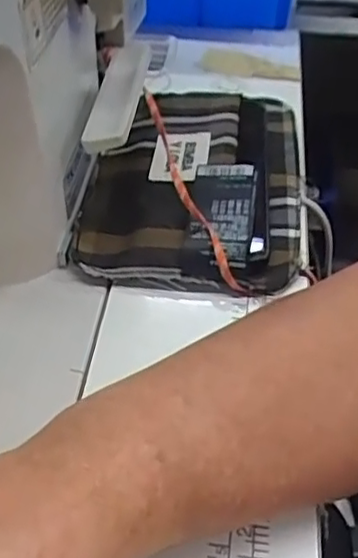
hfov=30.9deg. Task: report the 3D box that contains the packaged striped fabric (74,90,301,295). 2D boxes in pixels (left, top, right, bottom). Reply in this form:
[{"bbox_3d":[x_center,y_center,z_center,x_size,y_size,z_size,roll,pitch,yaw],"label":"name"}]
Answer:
[{"bbox_3d":[0.011,-0.073,0.406,0.127,0.033,0.197,4,44,4],"label":"packaged striped fabric"}]

